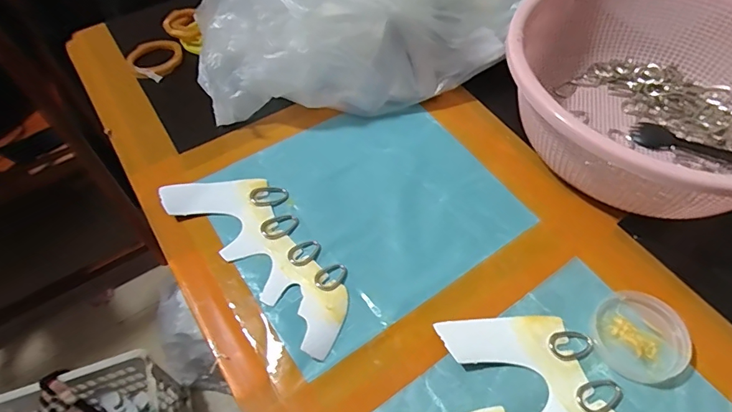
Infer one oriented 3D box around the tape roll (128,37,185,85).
[{"bbox_3d":[-0.249,-0.175,0.547,0.061,0.016,0.057,-1,54,1],"label":"tape roll"}]

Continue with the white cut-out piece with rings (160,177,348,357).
[{"bbox_3d":[-0.085,0.030,0.397,0.208,0.009,0.080,37,63,24],"label":"white cut-out piece with rings"}]

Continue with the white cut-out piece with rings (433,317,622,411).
[{"bbox_3d":[0.154,0.142,0.314,0.079,0.008,0.208,-37,62,-23],"label":"white cut-out piece with rings"}]

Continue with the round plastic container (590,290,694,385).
[{"bbox_3d":[0.205,0.097,0.342,0.064,0.010,0.063,-1,54,1],"label":"round plastic container"}]

